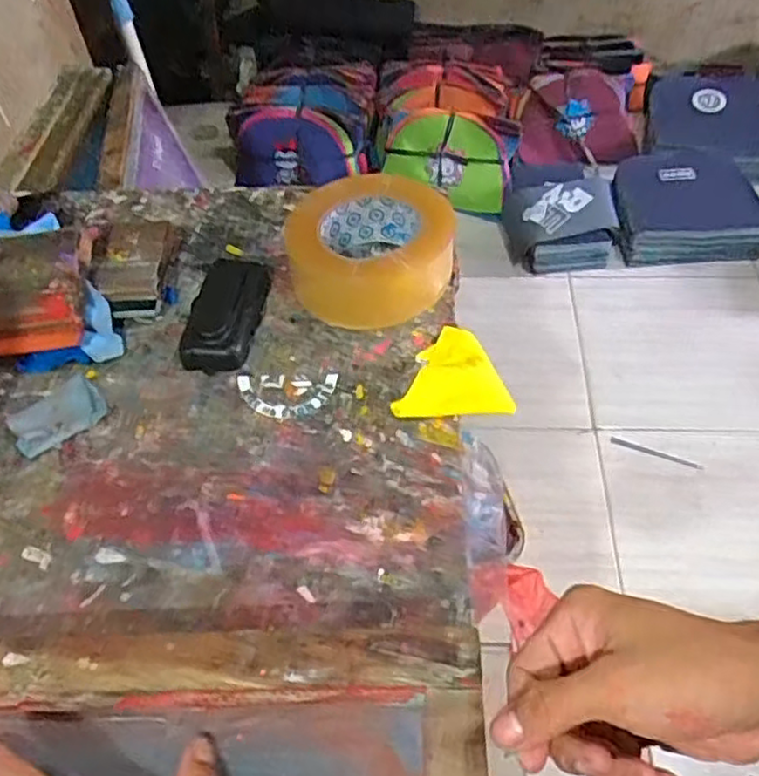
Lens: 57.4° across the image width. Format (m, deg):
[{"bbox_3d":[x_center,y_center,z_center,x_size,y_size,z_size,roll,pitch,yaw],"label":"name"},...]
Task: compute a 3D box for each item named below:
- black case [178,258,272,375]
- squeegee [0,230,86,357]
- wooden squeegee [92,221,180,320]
[{"bbox_3d":[-0.121,-0.067,0.549,0.056,0.020,0.124,2,52,5],"label":"black case"},{"bbox_3d":[-0.294,-0.070,0.536,0.134,0.026,0.095,-7,76,6],"label":"squeegee"},{"bbox_3d":[-0.203,-0.100,0.572,0.055,0.035,0.100,-5,51,0],"label":"wooden squeegee"}]

